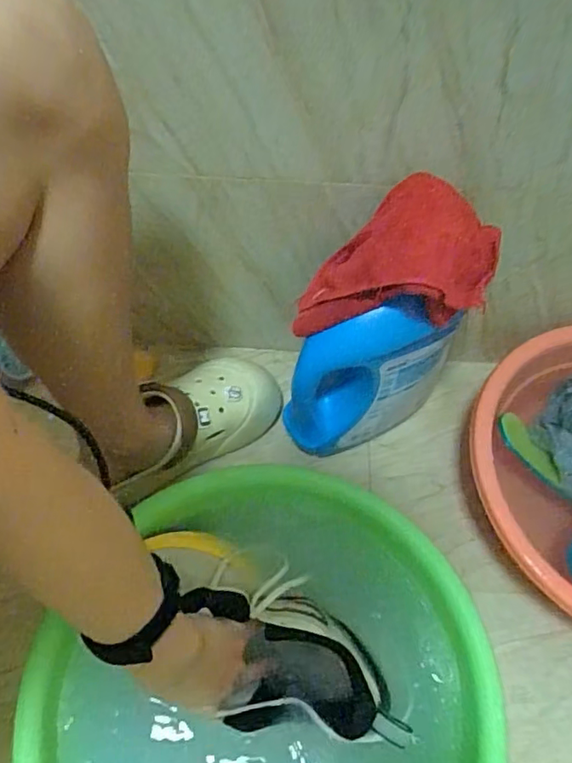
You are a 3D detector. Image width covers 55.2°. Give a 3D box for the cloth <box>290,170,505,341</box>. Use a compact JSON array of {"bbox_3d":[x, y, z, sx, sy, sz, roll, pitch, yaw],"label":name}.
[{"bbox_3d":[0.097,-0.111,0.496,0.166,0.107,0.112,5,60,3],"label":"cloth"}]

